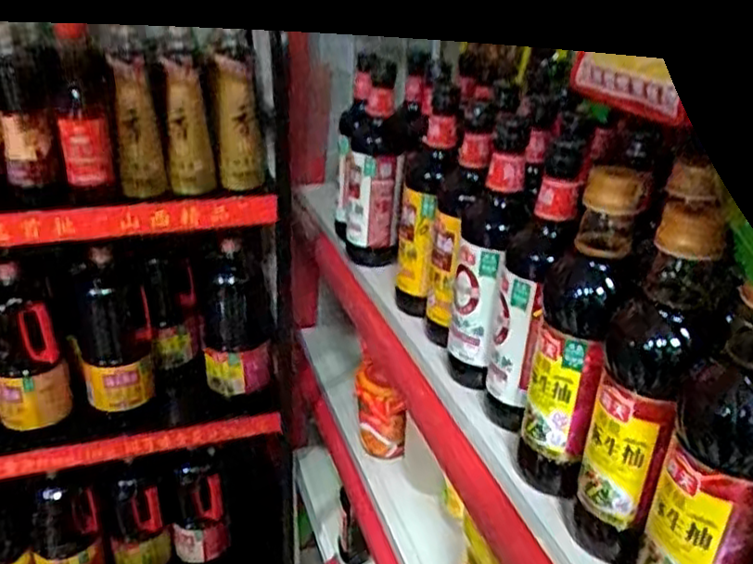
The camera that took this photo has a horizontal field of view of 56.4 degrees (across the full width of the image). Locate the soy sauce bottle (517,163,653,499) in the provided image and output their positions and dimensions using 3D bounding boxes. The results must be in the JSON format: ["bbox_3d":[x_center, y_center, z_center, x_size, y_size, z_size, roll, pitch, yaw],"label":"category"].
[{"bbox_3d":[0.153,0.048,0.542,0.062,0.263,0.061,13,29,21],"label":"soy sauce bottle"}]

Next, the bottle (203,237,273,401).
[{"bbox_3d":[-0.237,0.060,1.183,0.116,0.245,0.105,-6,28,-15],"label":"bottle"}]

